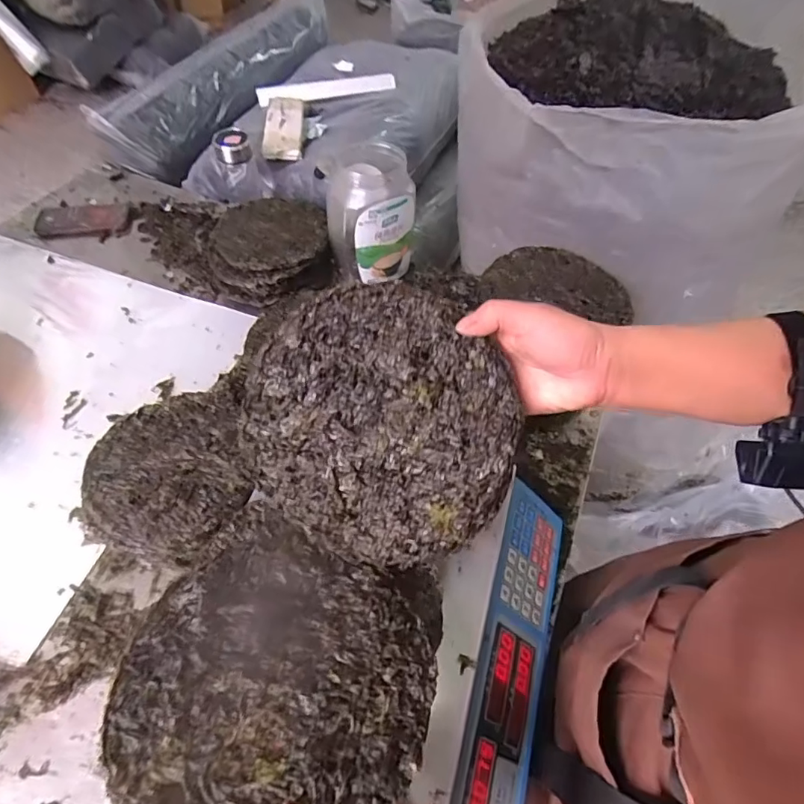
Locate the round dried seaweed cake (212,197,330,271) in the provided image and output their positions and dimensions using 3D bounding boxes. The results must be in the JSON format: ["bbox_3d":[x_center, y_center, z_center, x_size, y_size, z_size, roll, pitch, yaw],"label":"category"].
[{"bbox_3d":[-0.234,-0.295,0.870,0.196,0.028,0.173,6,54,1],"label":"round dried seaweed cake"}]

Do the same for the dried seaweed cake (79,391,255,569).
[{"bbox_3d":[-0.273,0.082,0.579,0.174,0.023,0.200,-14,56,-13],"label":"dried seaweed cake"}]

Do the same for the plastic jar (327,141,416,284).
[{"bbox_3d":[-0.048,-0.321,0.844,0.129,0.188,0.133,2,54,-2],"label":"plastic jar"}]

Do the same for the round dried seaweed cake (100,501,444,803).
[{"bbox_3d":[-0.077,0.177,0.320,0.187,0.007,0.192,7,46,-8],"label":"round dried seaweed cake"}]

